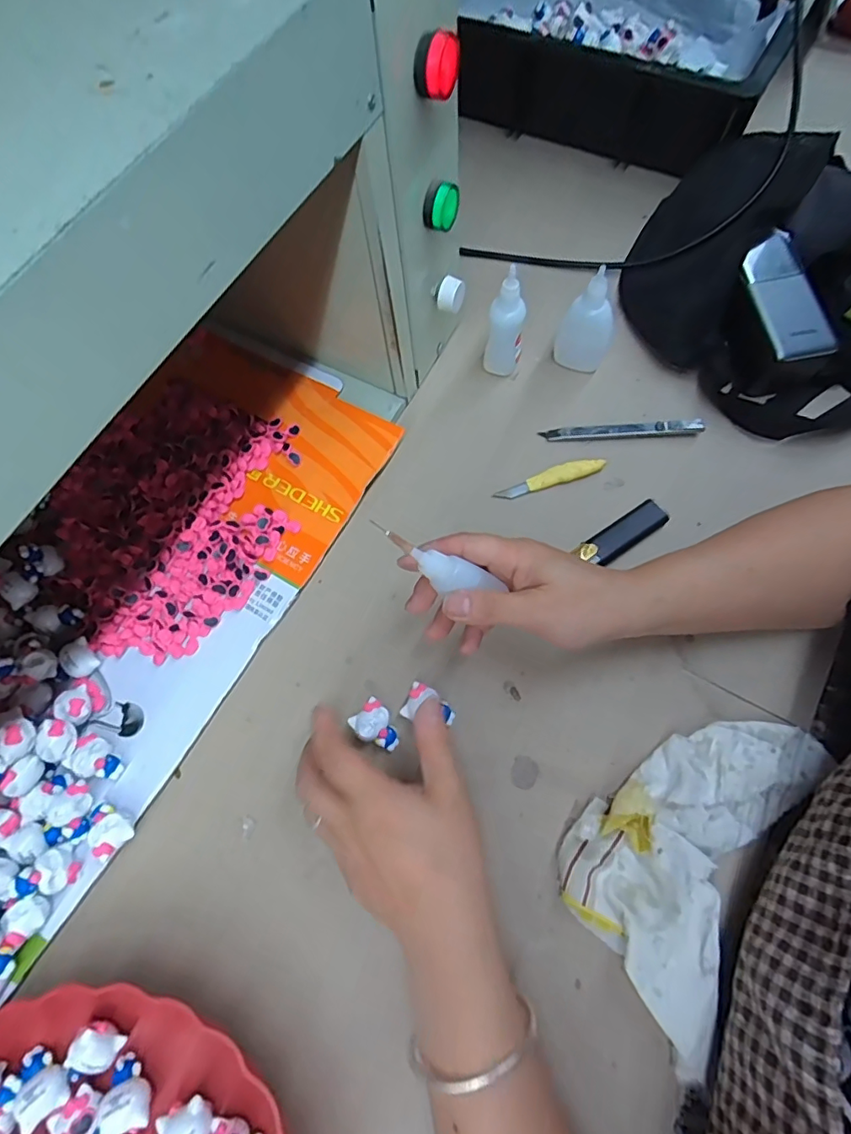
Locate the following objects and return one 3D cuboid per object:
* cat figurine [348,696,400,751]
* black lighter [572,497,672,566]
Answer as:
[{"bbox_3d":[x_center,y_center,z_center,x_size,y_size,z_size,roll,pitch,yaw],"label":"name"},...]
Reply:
[{"bbox_3d":[-0.032,0.110,0.370,0.034,0.015,0.025,41,75,14],"label":"cat figurine"},{"bbox_3d":[0.150,-0.026,0.414,0.071,0.015,0.027,-32,73,-11],"label":"black lighter"}]

